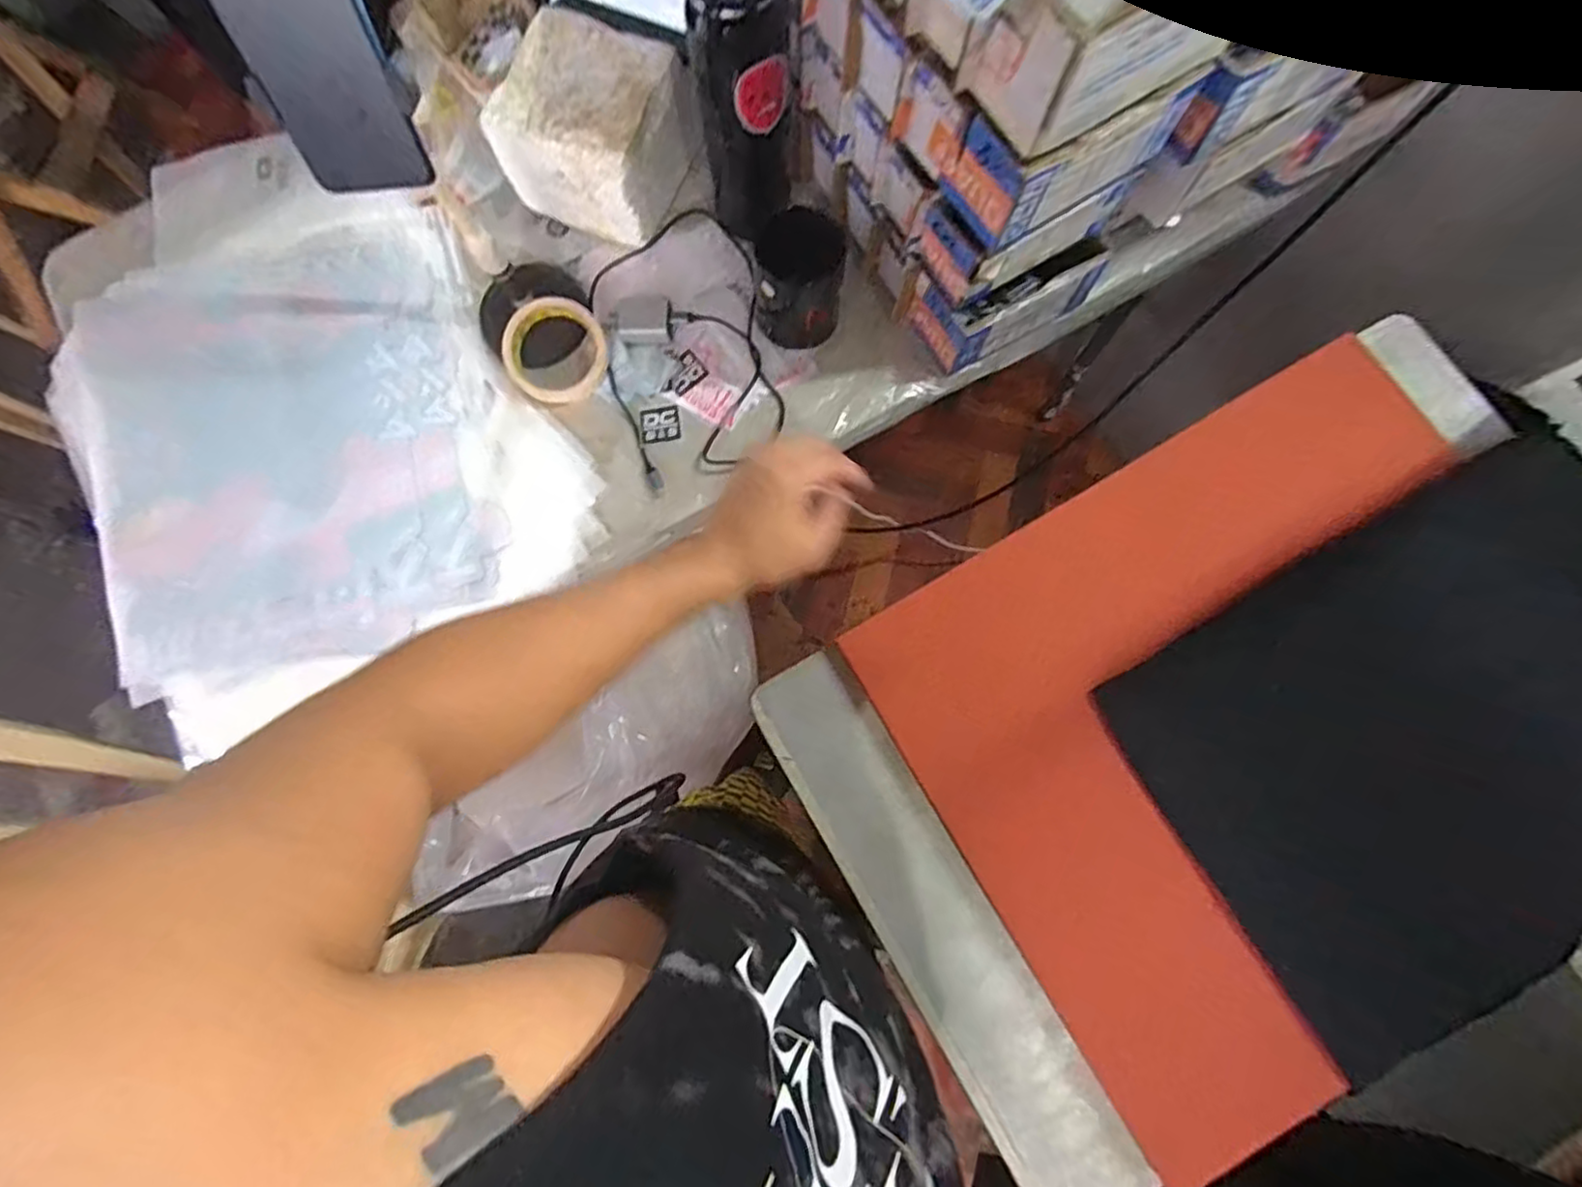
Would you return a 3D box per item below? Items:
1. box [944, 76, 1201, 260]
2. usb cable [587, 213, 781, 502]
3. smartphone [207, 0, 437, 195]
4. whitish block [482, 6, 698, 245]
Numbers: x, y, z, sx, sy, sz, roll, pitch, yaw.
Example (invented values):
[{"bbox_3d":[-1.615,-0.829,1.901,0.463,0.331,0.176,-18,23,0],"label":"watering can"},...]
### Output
[{"bbox_3d":[0.193,-0.313,0.462,0.148,0.078,0.064,-29,80,-4],"label":"box"},{"bbox_3d":[-0.103,-0.250,0.660,0.165,0.022,0.284,-16,80,-2],"label":"usb cable"},{"bbox_3d":[-0.271,-0.313,0.371,0.072,0.170,0.010,-15,59,-7],"label":"smartphone"},{"bbox_3d":[-0.189,-0.440,0.647,0.144,0.111,0.129,22,81,5],"label":"whitish block"}]

